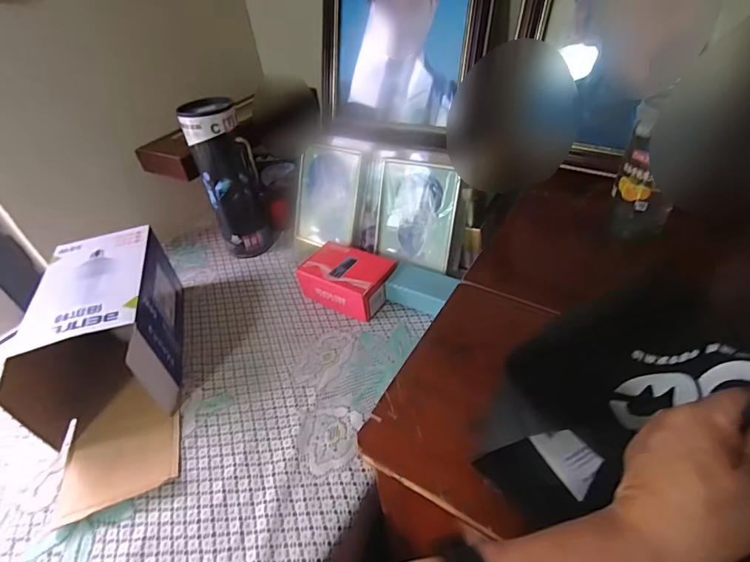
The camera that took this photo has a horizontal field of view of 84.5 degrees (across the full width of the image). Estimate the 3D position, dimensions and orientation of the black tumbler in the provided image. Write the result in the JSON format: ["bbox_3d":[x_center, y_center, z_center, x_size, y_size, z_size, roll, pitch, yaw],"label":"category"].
[{"bbox_3d":[-0.259,-0.176,0.753,0.091,0.273,0.083,-18,43,-13],"label":"black tumbler"}]

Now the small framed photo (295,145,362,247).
[{"bbox_3d":[-0.087,-0.151,0.755,0.136,0.183,0.018,22,27,27],"label":"small framed photo"}]

